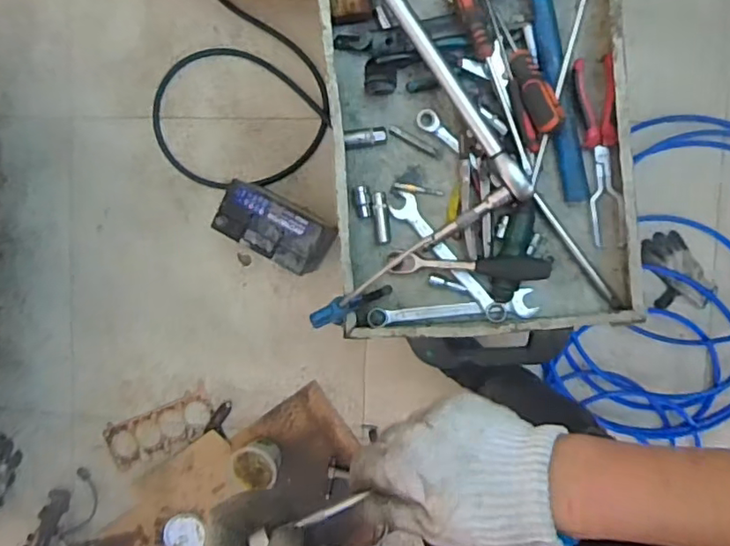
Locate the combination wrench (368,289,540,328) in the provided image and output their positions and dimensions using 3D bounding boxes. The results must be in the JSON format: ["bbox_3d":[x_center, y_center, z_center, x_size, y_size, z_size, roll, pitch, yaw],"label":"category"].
[{"bbox_3d":[0.107,0.045,0.721,0.205,0.018,0.033,-5,94,7],"label":"combination wrench"}]

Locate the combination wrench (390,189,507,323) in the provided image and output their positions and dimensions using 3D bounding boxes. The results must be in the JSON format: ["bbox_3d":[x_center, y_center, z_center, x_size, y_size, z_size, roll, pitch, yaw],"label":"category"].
[{"bbox_3d":[0.104,-0.019,0.715,0.034,0.014,0.198,-41,88,8],"label":"combination wrench"}]

